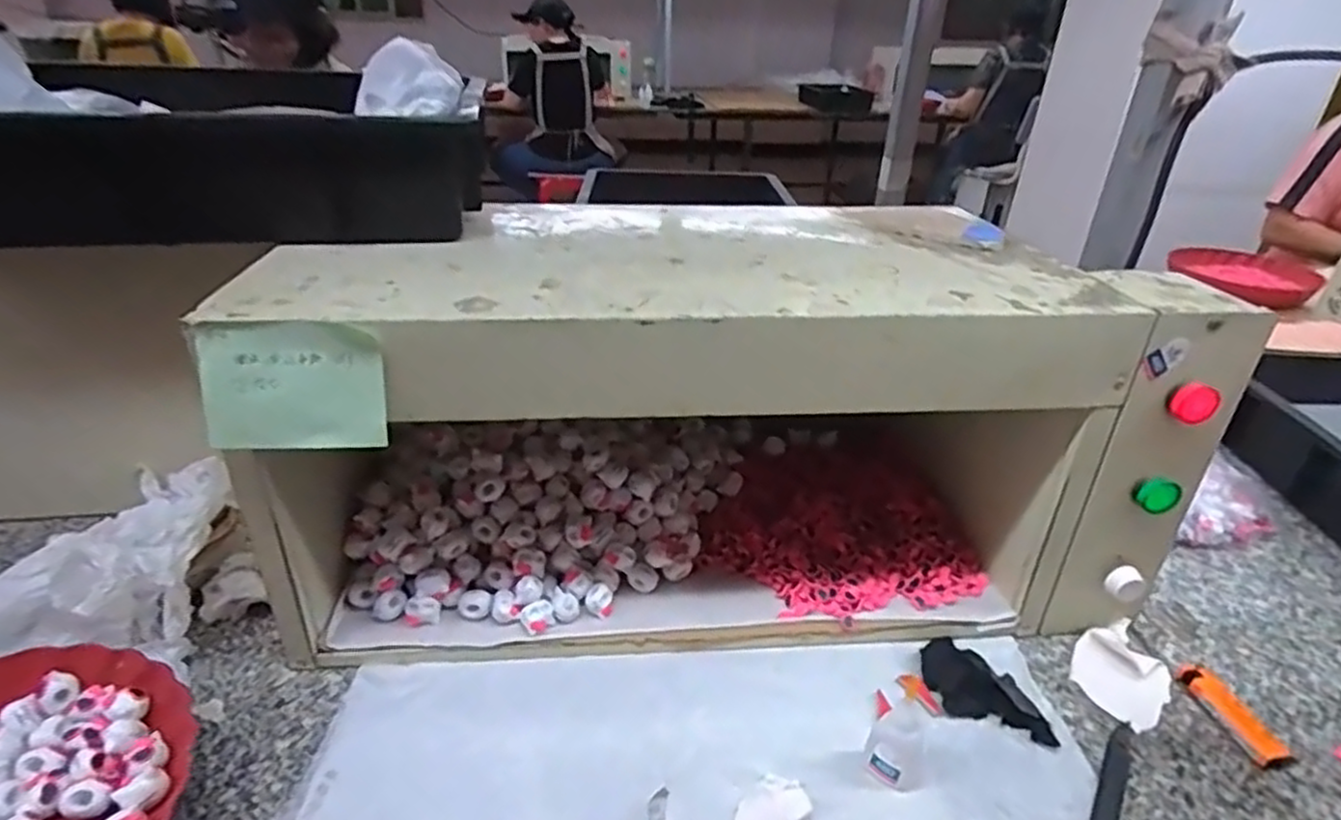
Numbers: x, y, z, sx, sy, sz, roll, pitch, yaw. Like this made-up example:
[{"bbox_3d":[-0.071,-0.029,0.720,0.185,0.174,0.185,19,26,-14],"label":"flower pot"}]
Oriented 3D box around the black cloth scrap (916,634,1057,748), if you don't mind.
[{"bbox_3d":[0.222,0.204,0.516,0.053,0.023,0.103,-15,34,-28],"label":"black cloth scrap"}]

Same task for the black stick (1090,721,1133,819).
[{"bbox_3d":[0.278,0.248,0.451,0.015,0.008,0.147,22,35,31],"label":"black stick"}]

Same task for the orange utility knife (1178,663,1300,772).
[{"bbox_3d":[0.407,0.221,0.517,0.028,0.013,0.080,-2,30,-8],"label":"orange utility knife"}]

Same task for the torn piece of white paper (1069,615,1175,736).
[{"bbox_3d":[0.344,0.198,0.543,0.083,0.018,0.065,-23,38,-37],"label":"torn piece of white paper"}]

